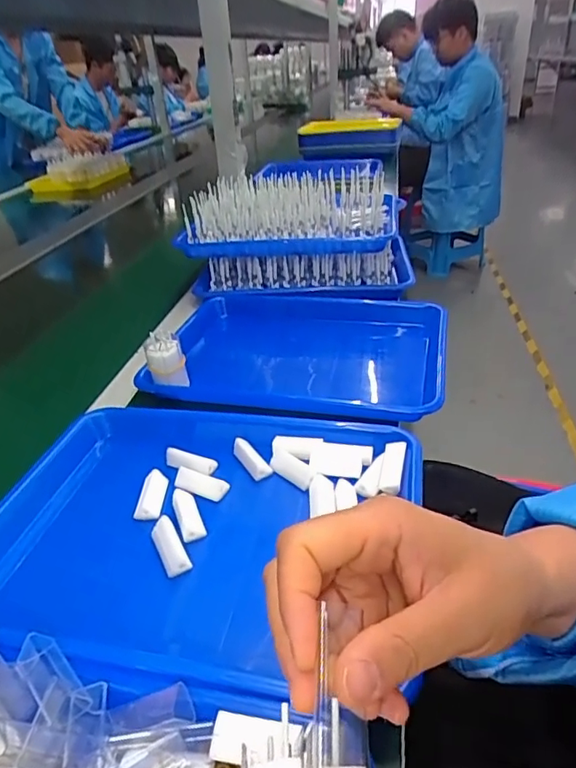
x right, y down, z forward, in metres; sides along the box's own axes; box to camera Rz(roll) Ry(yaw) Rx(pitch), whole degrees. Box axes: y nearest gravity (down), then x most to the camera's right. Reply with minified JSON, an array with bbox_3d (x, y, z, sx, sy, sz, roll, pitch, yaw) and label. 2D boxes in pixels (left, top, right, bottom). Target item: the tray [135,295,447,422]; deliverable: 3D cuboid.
[{"bbox_3d":[0.013,-0.010,0.659,0.344,0.109,0.255,5,34,15],"label":"tray"}]

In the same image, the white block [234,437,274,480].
[{"bbox_3d":[-0.033,0.067,0.474,0.017,0.015,0.048,-22,36,-25],"label":"white block"}]

